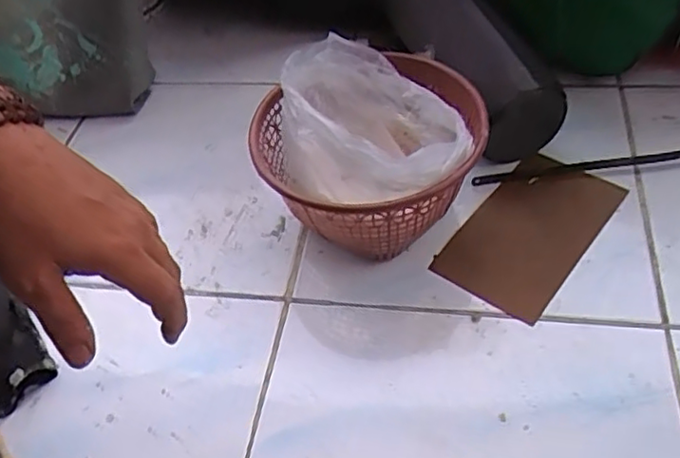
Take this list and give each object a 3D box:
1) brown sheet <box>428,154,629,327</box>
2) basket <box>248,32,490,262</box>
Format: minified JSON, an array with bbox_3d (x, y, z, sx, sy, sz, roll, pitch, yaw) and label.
[{"bbox_3d":[0.173,-0.001,0.580,0.100,0.005,0.185,28,56,28],"label":"brown sheet"},{"bbox_3d":[0.030,-0.066,0.570,0.184,0.132,0.186,-4,50,5],"label":"basket"}]

